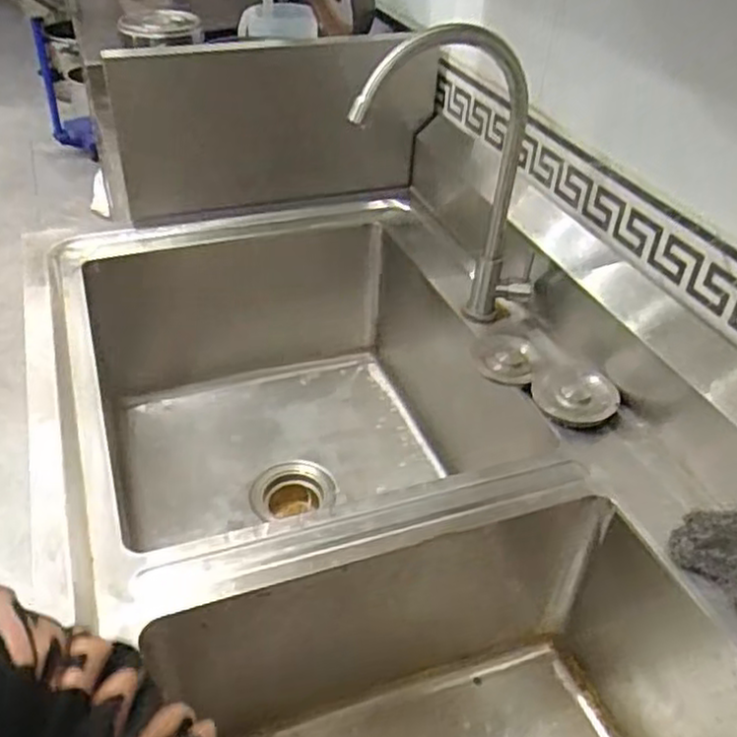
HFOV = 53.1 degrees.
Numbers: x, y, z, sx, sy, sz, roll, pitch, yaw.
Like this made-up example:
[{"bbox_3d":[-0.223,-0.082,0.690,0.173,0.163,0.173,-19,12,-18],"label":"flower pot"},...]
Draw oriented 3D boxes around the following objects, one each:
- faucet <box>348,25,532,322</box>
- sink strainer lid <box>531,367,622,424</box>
[{"bbox_3d":[0.080,-0.184,0.762,0.224,0.314,0.059,-9,40,-16],"label":"faucet"},{"bbox_3d":[0.209,0.025,0.744,0.079,0.015,0.069,29,63,29],"label":"sink strainer lid"}]

